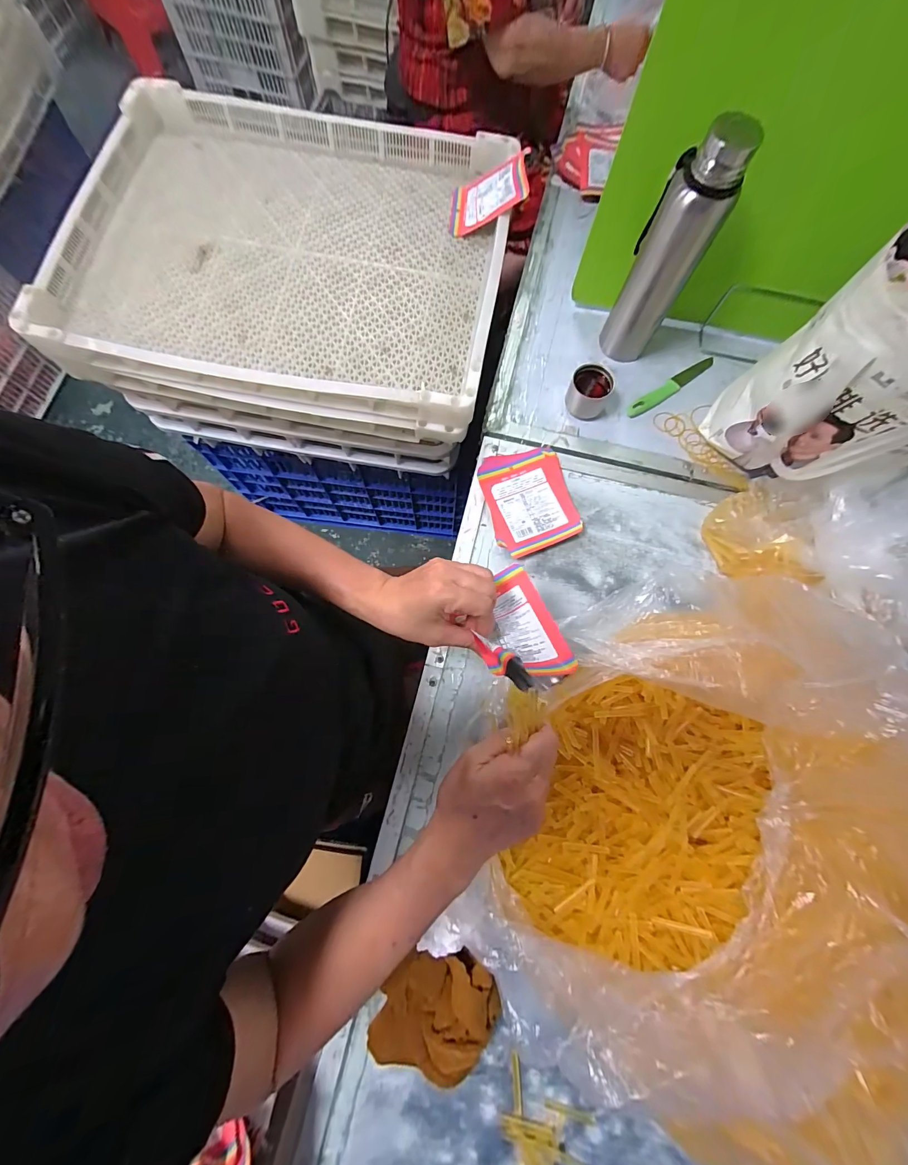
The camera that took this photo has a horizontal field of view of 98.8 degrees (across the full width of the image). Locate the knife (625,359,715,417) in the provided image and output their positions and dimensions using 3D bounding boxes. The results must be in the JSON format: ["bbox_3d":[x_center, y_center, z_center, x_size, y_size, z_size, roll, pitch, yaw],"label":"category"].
[{"bbox_3d":[0.352,-0.316,0.627,0.179,0.007,0.026,-33,80,-8],"label":"knife"}]

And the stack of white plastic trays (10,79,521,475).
[{"bbox_3d":[-0.258,-0.512,0.712,0.642,0.240,0.515,9,78,1],"label":"stack of white plastic trays"}]

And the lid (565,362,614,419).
[{"bbox_3d":[0.208,-0.294,0.601,0.064,0.059,0.052,29,79,5],"label":"lid"}]

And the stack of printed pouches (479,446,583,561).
[{"bbox_3d":[0.108,-0.121,0.568,0.118,0.021,0.153,-15,78,-4],"label":"stack of printed pouches"}]

